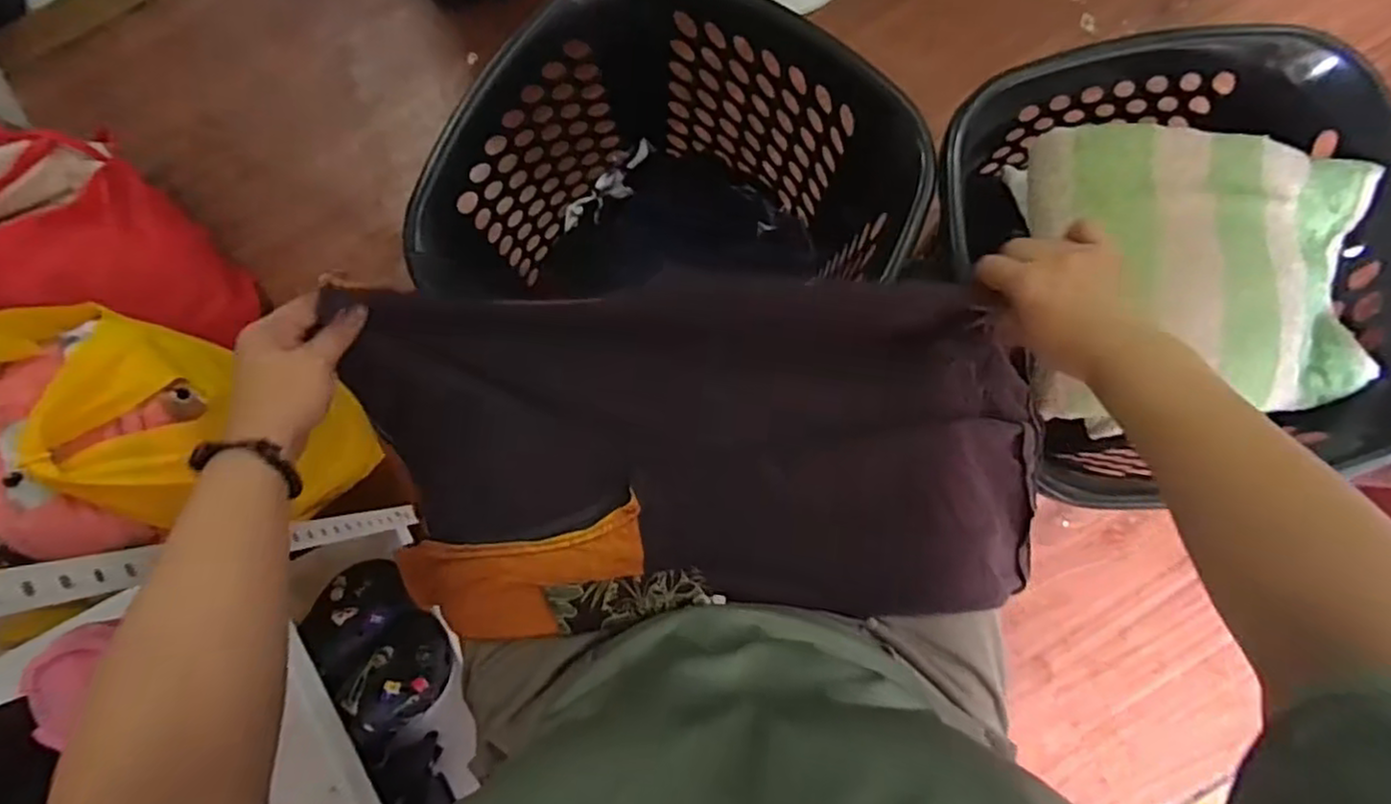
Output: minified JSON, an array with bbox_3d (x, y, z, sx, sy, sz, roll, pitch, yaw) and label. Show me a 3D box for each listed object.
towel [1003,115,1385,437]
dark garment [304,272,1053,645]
[{"bbox_3d":[0.443,-0.116,0.592,0.325,0.085,0.260,-7,87,1],"label":"towel"},{"bbox_3d":[0.013,0.041,0.512,0.510,0.104,0.244,-4,87,1],"label":"dark garment"}]

